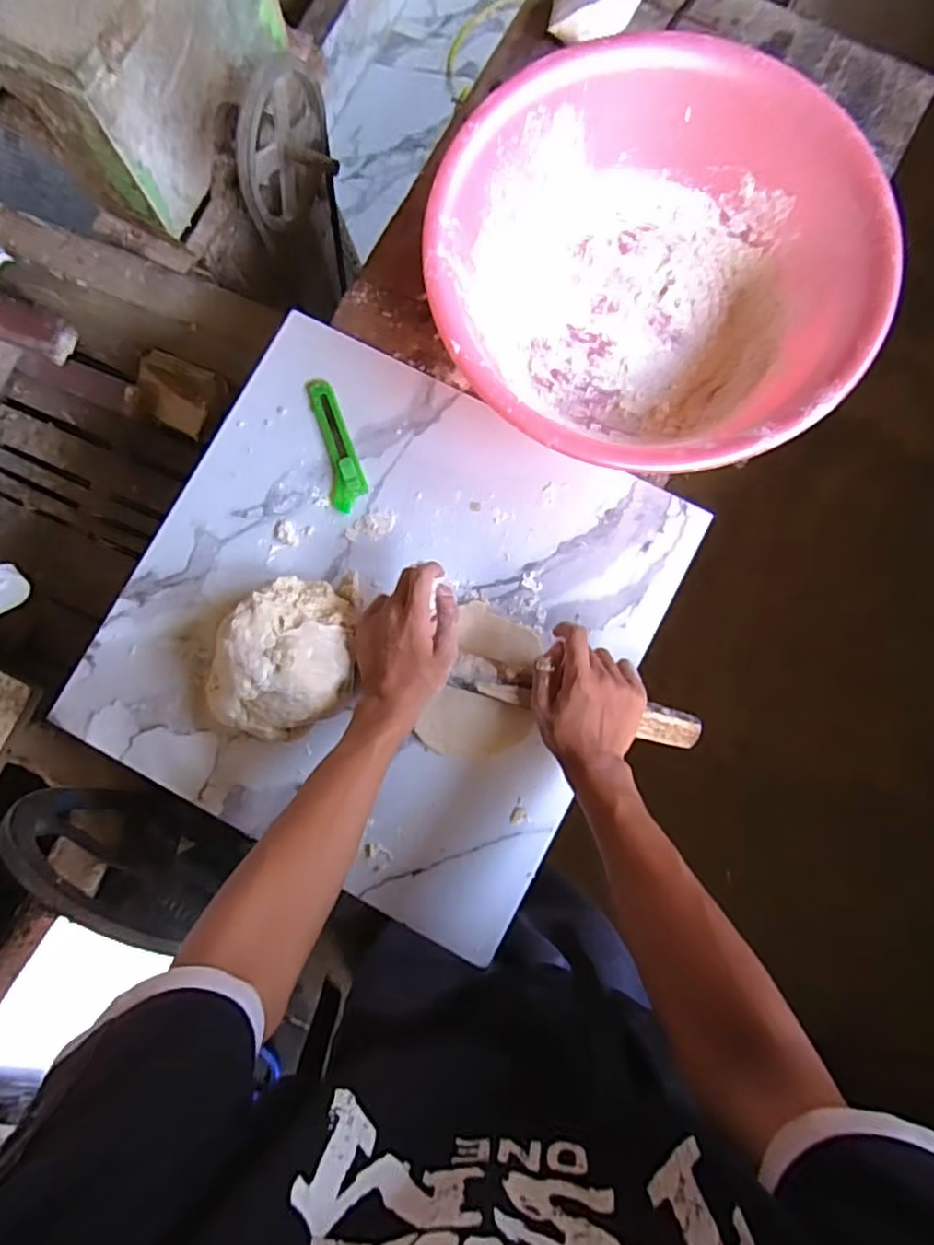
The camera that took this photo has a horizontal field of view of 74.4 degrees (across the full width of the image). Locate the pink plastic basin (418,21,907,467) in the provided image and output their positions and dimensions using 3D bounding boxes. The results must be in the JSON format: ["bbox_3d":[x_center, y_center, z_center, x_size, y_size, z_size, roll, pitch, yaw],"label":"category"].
[{"bbox_3d":[0.172,-0.326,0.601,0.394,0.126,0.396,0,80,-1],"label":"pink plastic basin"}]

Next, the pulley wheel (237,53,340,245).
[{"bbox_3d":[-0.237,-0.636,0.855,0.069,0.208,0.217,23,117,3],"label":"pulley wheel"}]

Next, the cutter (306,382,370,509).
[{"bbox_3d":[-0.134,-0.186,0.635,0.037,0.011,0.143,-13,81,-3],"label":"cutter"}]

